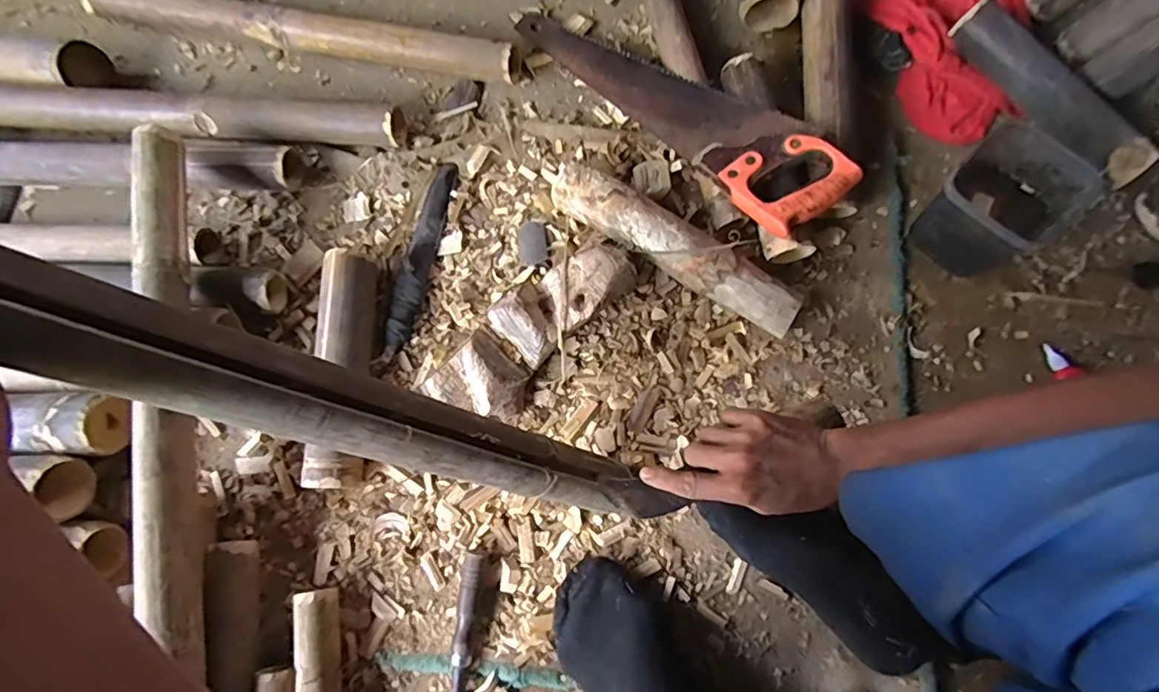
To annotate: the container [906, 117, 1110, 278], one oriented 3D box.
[{"bbox_3d":[0.448,-0.144,0.608,0.115,0.129,0.113,-42,76,-8],"label":"container"}]

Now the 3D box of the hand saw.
[{"bbox_3d":[0.110,-0.313,0.695,0.126,0.031,0.497,-44,66,-7],"label":"hand saw"}]

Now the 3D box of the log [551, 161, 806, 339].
[{"bbox_3d":[0.108,-0.116,0.644,0.318,0.053,0.058,34,79,11],"label":"log"}]

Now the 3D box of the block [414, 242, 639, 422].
[{"bbox_3d":[-0.056,-0.013,0.627,0.094,0.053,0.267,41,80,13],"label":"block"}]

